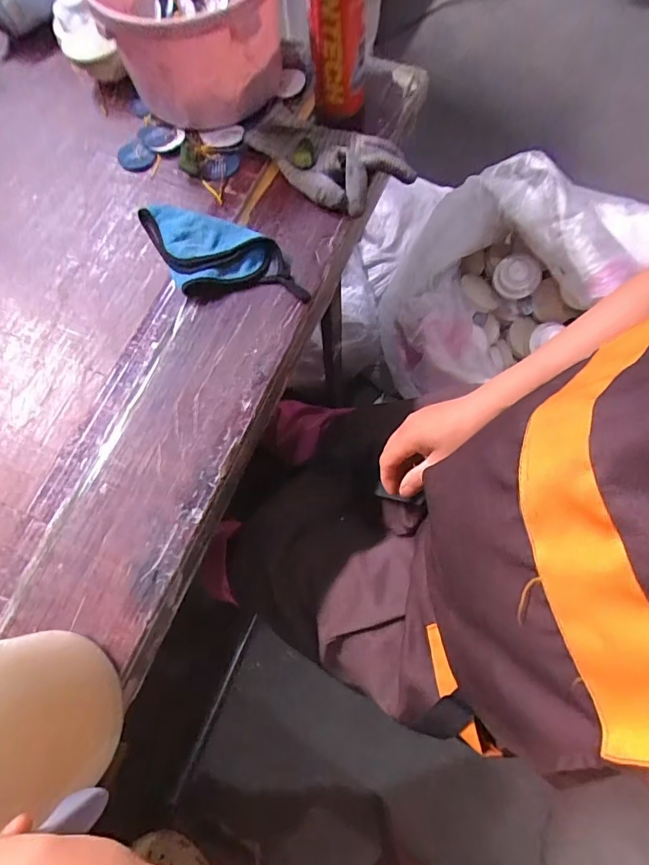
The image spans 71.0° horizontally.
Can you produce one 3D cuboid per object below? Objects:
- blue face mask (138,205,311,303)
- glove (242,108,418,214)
[{"bbox_3d":[-0.118,-0.200,0.521,0.206,0.024,0.099,12,74,7],"label":"blue face mask"},{"bbox_3d":[0.004,-0.344,0.551,0.192,0.039,0.112,40,79,14],"label":"glove"}]

